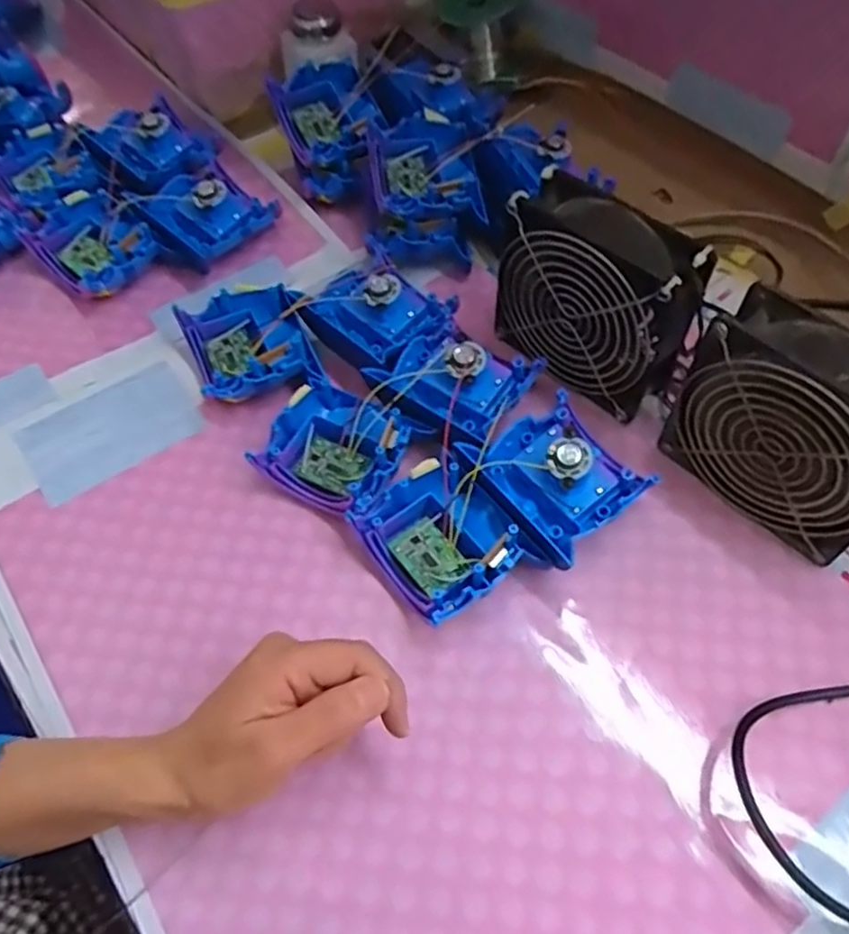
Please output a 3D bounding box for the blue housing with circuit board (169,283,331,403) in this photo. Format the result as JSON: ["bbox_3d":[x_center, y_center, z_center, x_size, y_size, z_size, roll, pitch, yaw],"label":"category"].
[{"bbox_3d":[-0.119,-0.081,0.477,0.076,0.037,0.084,-22,59,-10],"label":"blue housing with circuit board"}]

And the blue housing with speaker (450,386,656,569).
[{"bbox_3d":[0.077,0.011,0.413,0.088,0.043,0.089,-36,63,-18],"label":"blue housing with speaker"}]

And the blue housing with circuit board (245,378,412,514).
[{"bbox_3d":[-0.053,-0.011,0.433,0.075,0.036,0.073,25,62,18],"label":"blue housing with circuit board"}]

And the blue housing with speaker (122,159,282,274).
[{"bbox_3d":[-0.172,-0.195,0.547,0.081,0.045,0.088,37,67,23],"label":"blue housing with speaker"}]

